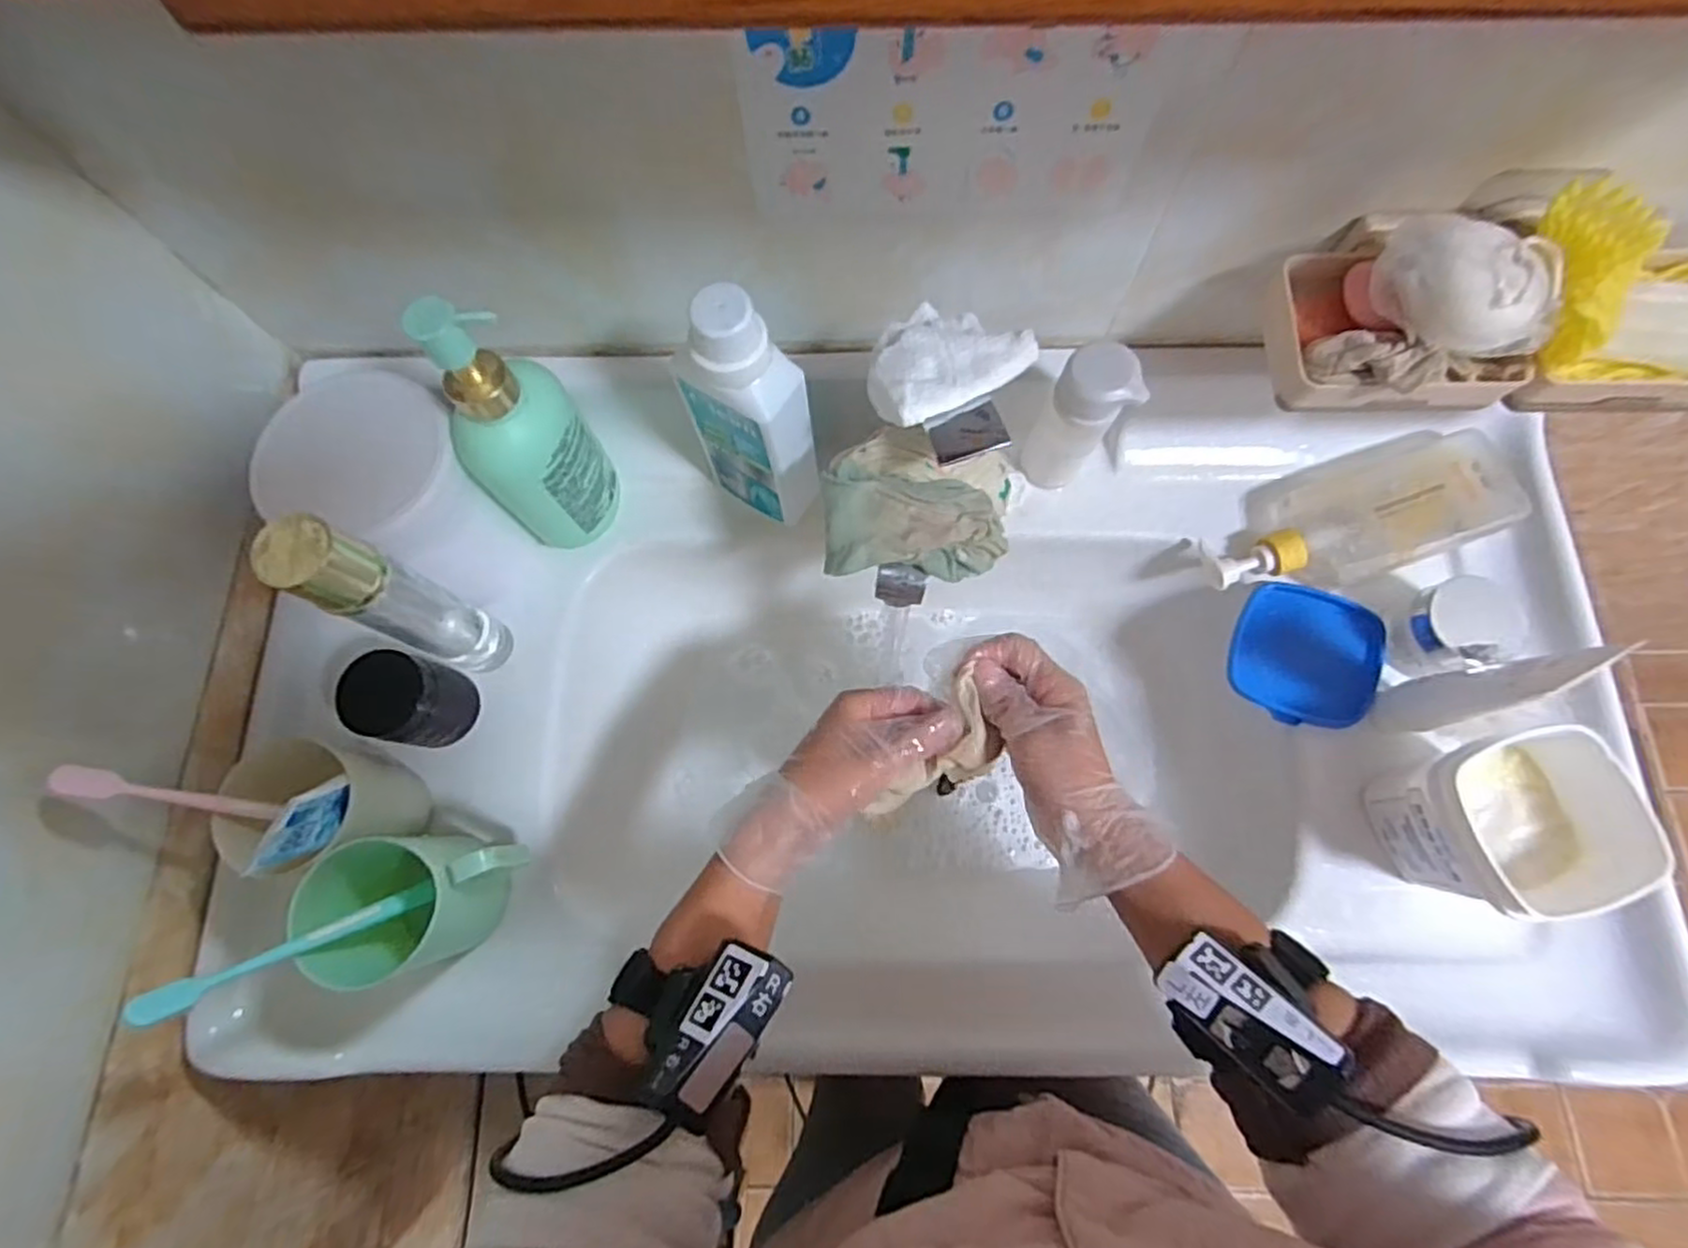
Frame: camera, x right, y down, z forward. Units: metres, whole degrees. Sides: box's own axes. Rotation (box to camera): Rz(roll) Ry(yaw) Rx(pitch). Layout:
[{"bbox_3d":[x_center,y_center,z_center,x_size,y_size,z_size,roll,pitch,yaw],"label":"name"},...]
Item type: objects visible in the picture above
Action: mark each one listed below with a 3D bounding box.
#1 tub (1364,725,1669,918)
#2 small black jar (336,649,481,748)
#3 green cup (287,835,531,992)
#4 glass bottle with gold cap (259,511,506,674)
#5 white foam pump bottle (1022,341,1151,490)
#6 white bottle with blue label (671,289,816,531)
[{"bbox_3d":[0.390,0.120,0.438,0.095,0.093,0.090,0,73,1],"label":"tub"},{"bbox_3d":[-0.294,0.052,0.491,0.054,0.068,0.054,0,73,1],"label":"small black jar"},{"bbox_3d":[-0.252,0.168,0.438,0.104,0.090,0.076,-7,73,-1],"label":"green cup"},{"bbox_3d":[-0.263,-0.012,0.430,0.033,0.175,0.038,21,75,7],"label":"glass bottle with gold cap"},{"bbox_3d":[0.159,-0.134,0.496,0.050,0.139,0.041,-1,73,1],"label":"white foam pump bottle"},{"bbox_3d":[-0.056,-0.126,0.451,0.080,0.192,0.046,32,77,10],"label":"white bottle with blue label"}]

